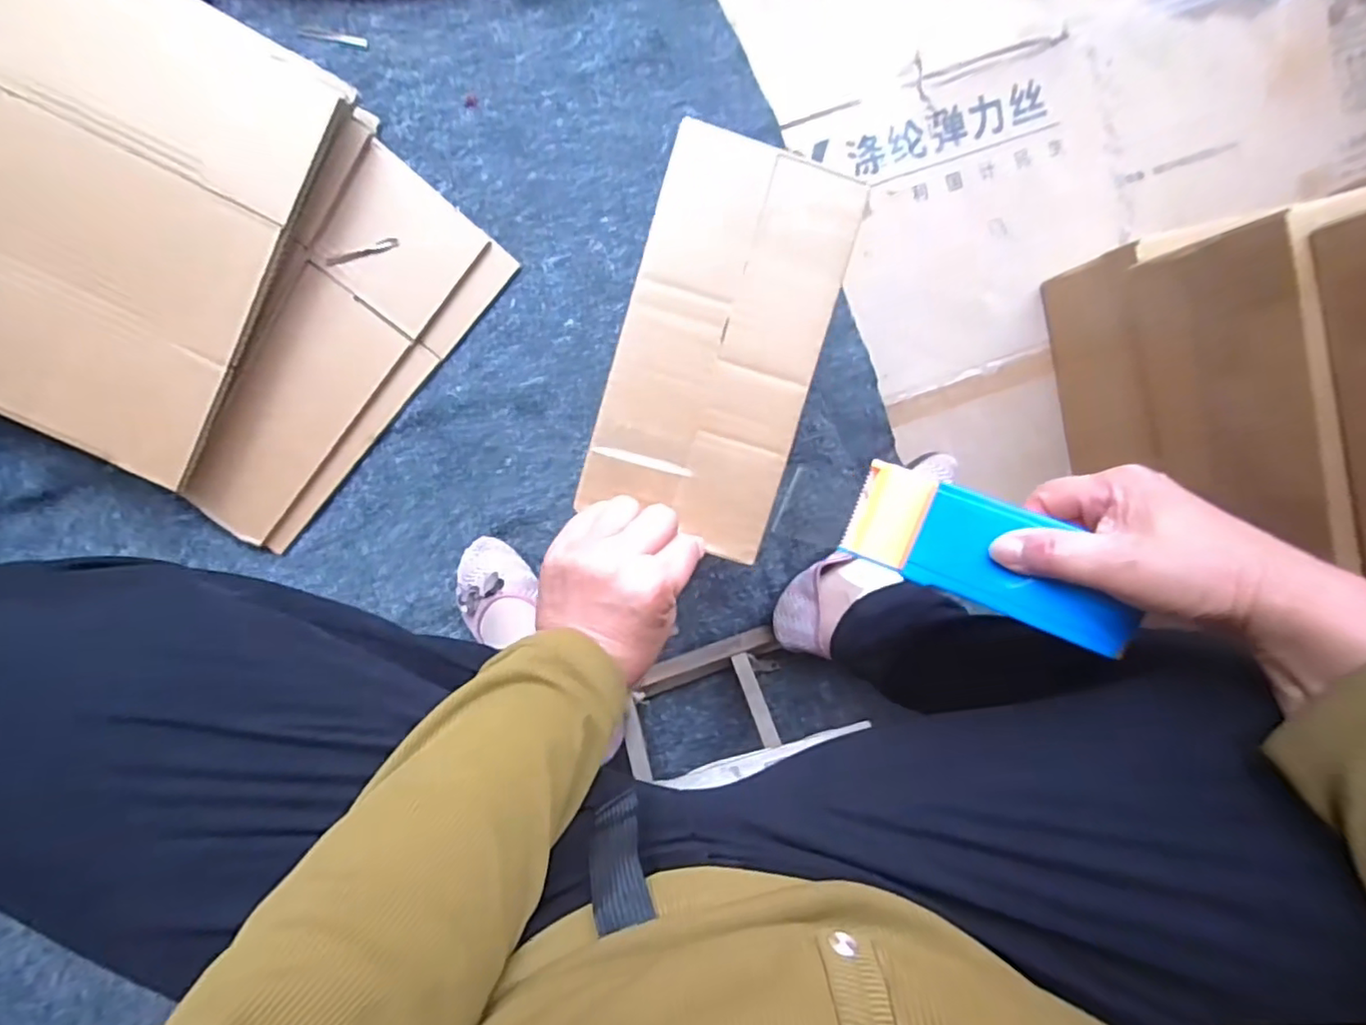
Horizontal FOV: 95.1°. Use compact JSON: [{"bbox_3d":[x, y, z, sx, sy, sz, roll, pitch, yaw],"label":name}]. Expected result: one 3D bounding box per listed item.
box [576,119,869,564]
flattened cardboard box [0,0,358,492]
[{"bbox_3d":[0.025,-0.110,0.411,0.126,0.012,0.250,17,92,-5],"label":"box"},{"bbox_3d":[-0.496,-0.259,0.529,0.289,0.031,0.381,26,91,-6],"label":"flattened cardboard box"}]

